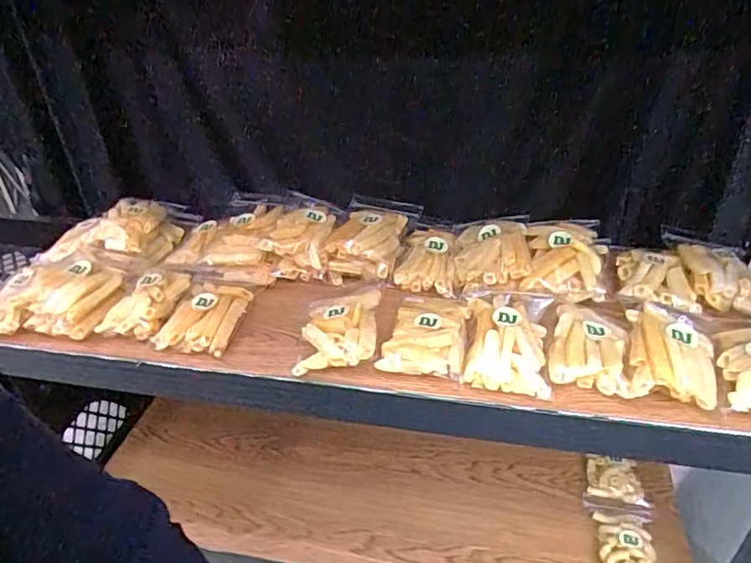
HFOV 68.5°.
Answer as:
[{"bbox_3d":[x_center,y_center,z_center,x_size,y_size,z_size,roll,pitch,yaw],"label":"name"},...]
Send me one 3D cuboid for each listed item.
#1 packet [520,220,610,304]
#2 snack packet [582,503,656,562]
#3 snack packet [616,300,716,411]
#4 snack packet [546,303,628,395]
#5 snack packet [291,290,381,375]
[{"bbox_3d":[0.221,-0.034,0.648,0.109,0.035,0.146,7,34,14],"label":"packet"},{"bbox_3d":[0.340,0.362,0.748,0.082,0.034,0.123,5,34,12],"label":"snack packet"},{"bbox_3d":[0.279,0.068,0.522,0.084,0.034,0.106,14,37,23],"label":"snack packet"},{"bbox_3d":[0.213,0.059,0.553,0.068,0.028,0.116,10,35,19],"label":"snack packet"},{"bbox_3d":[-0.039,0.046,0.600,0.082,0.038,0.126,-1,33,3],"label":"snack packet"}]

